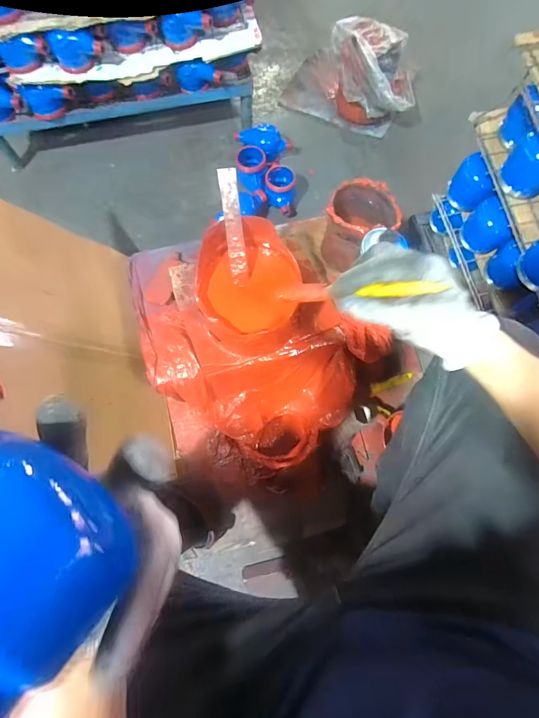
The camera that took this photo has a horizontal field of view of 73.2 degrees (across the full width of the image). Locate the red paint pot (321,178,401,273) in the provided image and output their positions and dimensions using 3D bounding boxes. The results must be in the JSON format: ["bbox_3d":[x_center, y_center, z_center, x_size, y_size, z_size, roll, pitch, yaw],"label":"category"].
[{"bbox_3d":[0.147,-0.228,0.618,0.103,0.113,0.107,0,73,0],"label":"red paint pot"}]

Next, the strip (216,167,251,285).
[{"bbox_3d":[-0.052,-0.190,0.534,0.027,0.006,0.160,-13,117,-11],"label":"strip"}]

